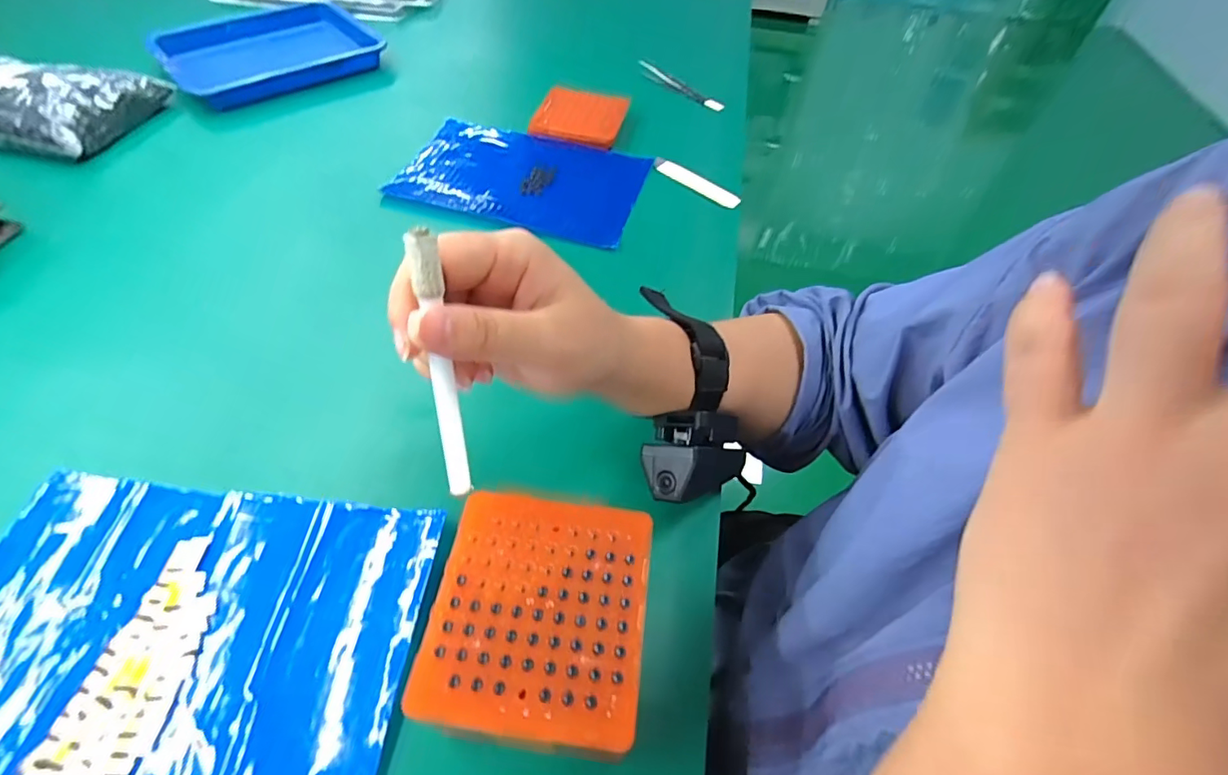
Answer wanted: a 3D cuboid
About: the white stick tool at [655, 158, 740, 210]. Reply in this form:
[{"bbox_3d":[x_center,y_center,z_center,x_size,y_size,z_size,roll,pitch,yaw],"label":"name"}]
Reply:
[{"bbox_3d":[0.081,-0.204,0.526,0.099,0.014,0.014,40,60,22],"label":"white stick tool"}]

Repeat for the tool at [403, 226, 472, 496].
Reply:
[{"bbox_3d":[-0.064,-0.005,0.196,0.009,0.103,0.007,-3,28,-7],"label":"tool"}]

